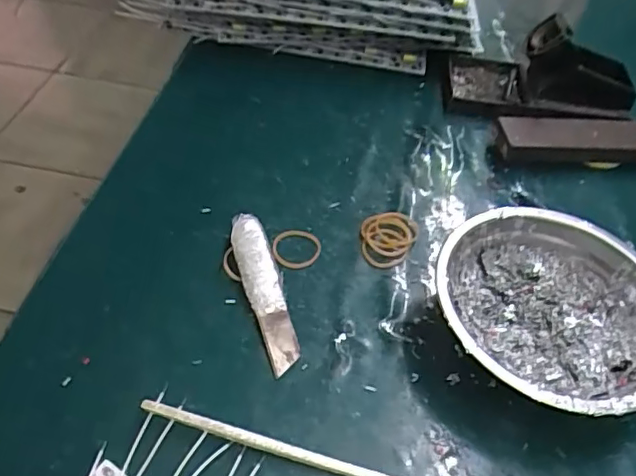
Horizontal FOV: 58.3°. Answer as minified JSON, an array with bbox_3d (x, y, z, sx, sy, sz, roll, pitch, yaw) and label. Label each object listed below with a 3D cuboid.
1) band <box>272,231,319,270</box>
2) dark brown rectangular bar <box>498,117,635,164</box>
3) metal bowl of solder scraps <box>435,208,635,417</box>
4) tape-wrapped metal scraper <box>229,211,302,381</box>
[{"bbox_3d":[-0.014,0.007,0.359,0.030,0.004,0.030,3,48,-3],"label":"band"},{"bbox_3d":[0.230,-0.070,0.425,0.185,0.033,0.030,-2,49,-7],"label":"dark brown rectangular bar"},{"bbox_3d":[0.125,0.044,0.311,0.122,0.042,0.119,3,48,-3],"label":"metal bowl of solder scraps"},{"bbox_3d":[-0.031,0.029,0.331,0.022,0.006,0.103,-12,63,-16],"label":"tape-wrapped metal scraper"}]

